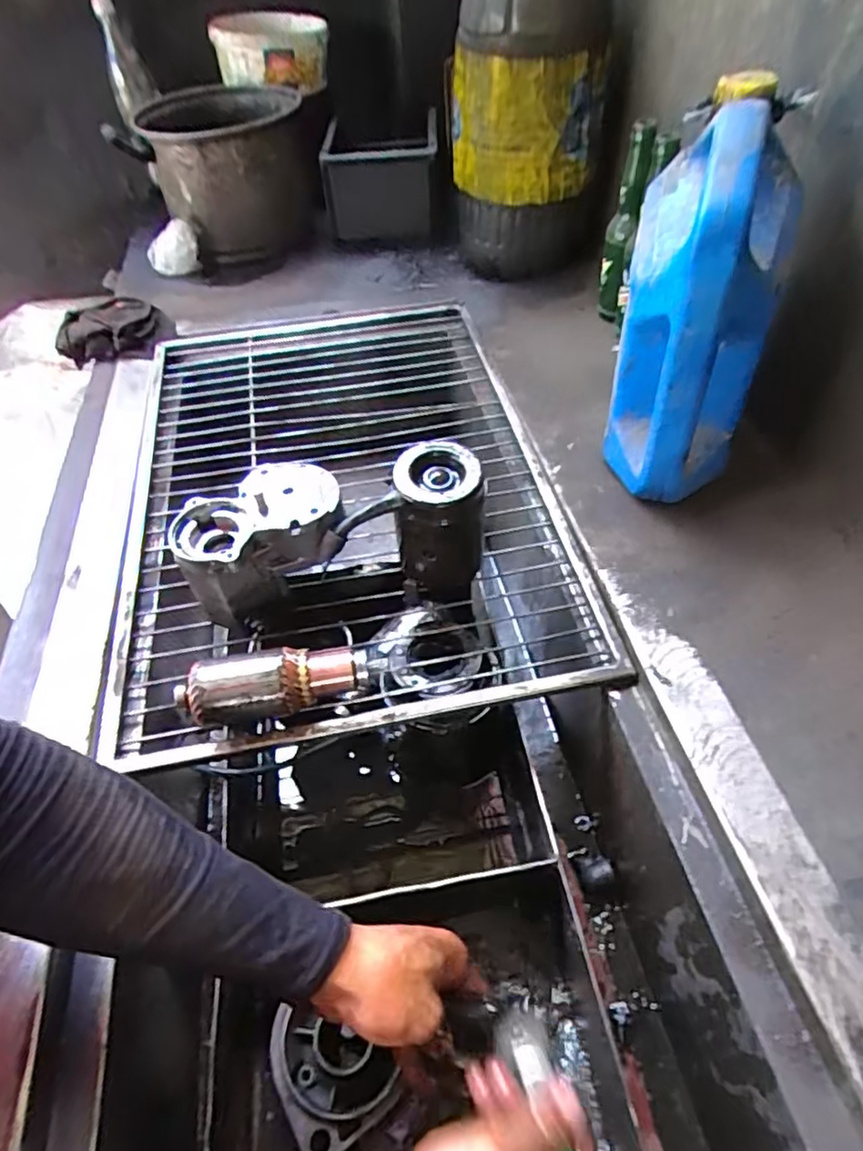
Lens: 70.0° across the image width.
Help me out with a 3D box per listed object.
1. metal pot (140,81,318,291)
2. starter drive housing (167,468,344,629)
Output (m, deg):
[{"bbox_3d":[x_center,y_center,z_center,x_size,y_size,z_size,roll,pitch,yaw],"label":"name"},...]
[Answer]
[{"bbox_3d":[-0.306,-0.623,0.983,0.245,0.193,0.267,-15,51,-10],"label":"metal pot"},{"bbox_3d":[-0.144,-0.022,0.543,0.139,0.111,0.096,-19,52,-13],"label":"starter drive housing"}]

